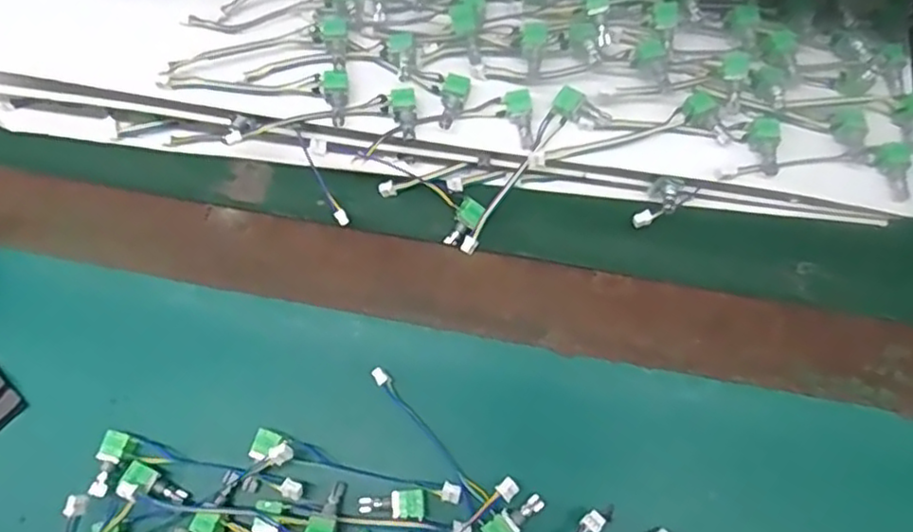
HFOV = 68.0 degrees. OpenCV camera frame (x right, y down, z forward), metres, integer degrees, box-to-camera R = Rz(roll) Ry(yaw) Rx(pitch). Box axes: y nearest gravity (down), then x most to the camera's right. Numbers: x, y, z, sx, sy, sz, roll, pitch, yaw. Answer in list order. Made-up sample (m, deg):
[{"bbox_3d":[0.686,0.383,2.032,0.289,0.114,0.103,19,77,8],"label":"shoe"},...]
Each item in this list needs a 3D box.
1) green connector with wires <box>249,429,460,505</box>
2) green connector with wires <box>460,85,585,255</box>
[{"bbox_3d":[-0.044,0.089,0.301,0.094,0.008,0.013,10,71,7],"label":"green connector with wires"},{"bbox_3d":[0.032,-0.047,0.336,0.013,0.011,0.096,37,93,17],"label":"green connector with wires"}]

